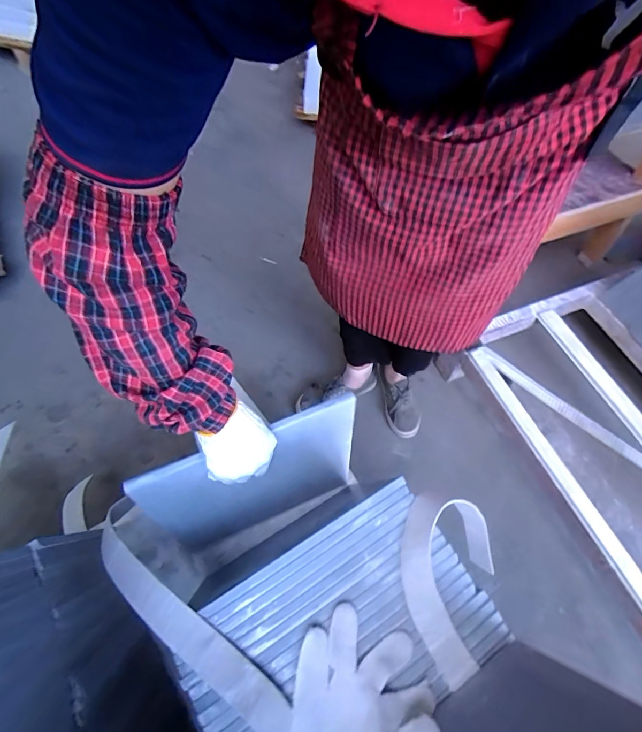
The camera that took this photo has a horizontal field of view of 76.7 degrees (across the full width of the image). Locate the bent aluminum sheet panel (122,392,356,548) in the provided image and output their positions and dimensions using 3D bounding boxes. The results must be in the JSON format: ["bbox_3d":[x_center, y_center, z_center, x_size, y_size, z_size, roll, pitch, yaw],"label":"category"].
[{"bbox_3d":[-0.100,0.183,0.635,0.316,0.305,0.013,-17,53,-11],"label":"bent aluminum sheet panel"}]

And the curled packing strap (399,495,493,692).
[{"bbox_3d":[0.131,0.227,0.430,0.096,0.048,0.175,15,60,5],"label":"curled packing strap"}]

